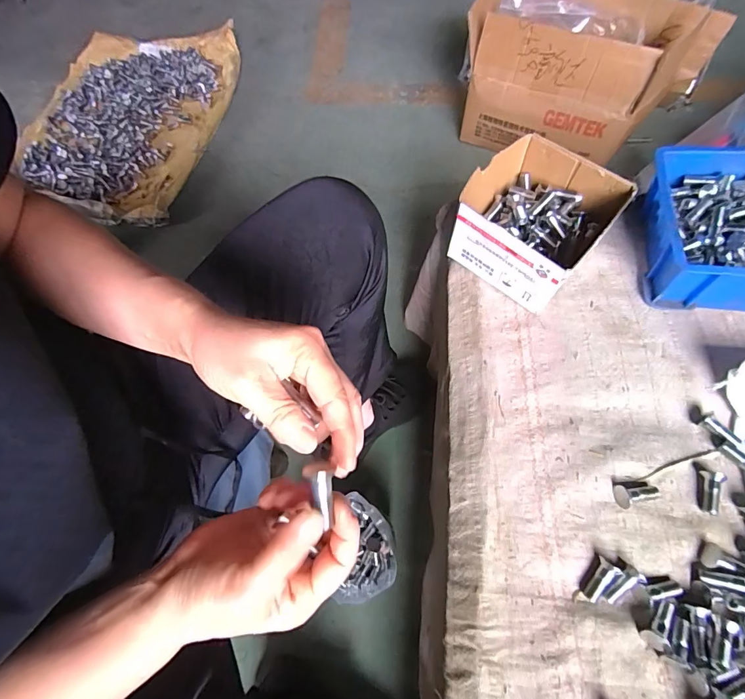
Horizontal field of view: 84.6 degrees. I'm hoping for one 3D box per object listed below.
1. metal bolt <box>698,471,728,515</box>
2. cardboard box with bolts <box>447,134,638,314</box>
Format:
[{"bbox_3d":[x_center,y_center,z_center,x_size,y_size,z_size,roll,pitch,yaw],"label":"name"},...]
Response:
[{"bbox_3d":[0.299,0.126,0.359,0.015,0.014,0.037,15,65,10],"label":"metal bolt"},{"bbox_3d":[0.177,-0.141,0.463,0.141,0.091,0.147,39,71,18],"label":"cardboard box with bolts"}]

